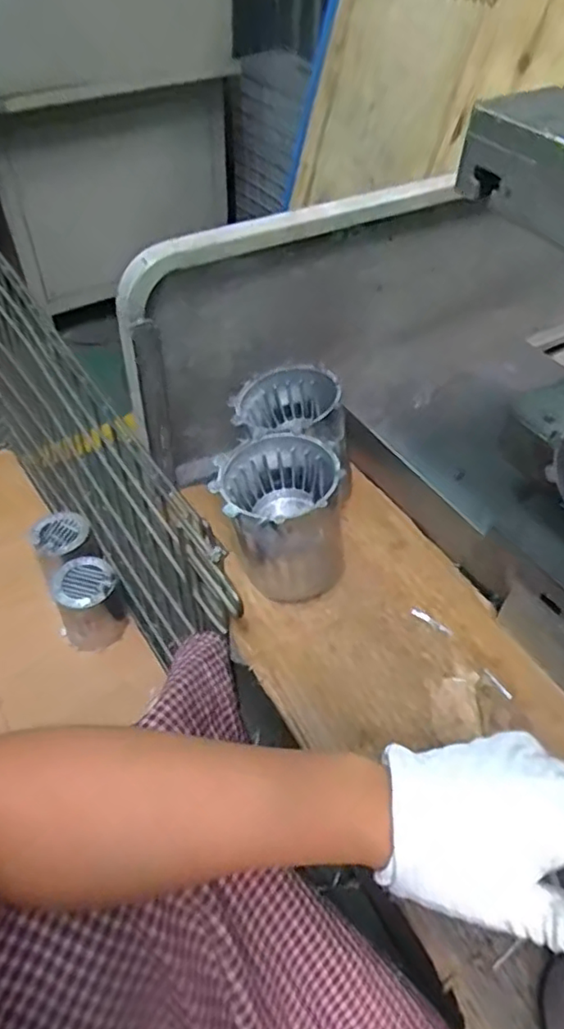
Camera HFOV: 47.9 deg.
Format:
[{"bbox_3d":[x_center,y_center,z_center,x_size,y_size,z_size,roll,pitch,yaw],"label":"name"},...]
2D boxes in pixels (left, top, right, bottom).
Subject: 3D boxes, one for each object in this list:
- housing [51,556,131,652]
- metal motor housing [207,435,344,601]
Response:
[{"bbox_3d":[-0.284,0.130,0.935,0.091,0.120,0.089,0,48,-1],"label":"housing"},{"bbox_3d":[0.001,0.005,0.533,0.092,0.122,0.092,0,48,-1],"label":"metal motor housing"}]

